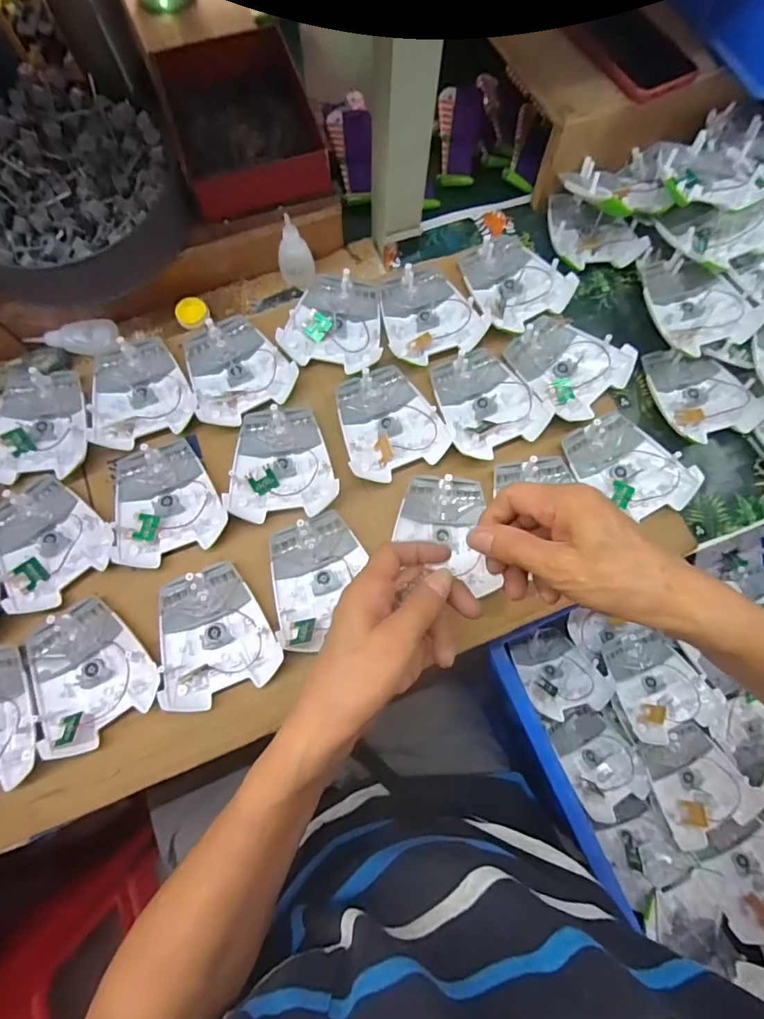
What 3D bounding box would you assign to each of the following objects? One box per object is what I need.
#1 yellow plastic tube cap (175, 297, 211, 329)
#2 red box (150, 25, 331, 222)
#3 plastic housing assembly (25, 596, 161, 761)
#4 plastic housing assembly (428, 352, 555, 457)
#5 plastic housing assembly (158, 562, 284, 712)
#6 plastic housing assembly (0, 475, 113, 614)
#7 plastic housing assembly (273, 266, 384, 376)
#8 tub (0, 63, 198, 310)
[{"bbox_3d":[-0.199,-0.207,0.491,0.033,0.011,0.030,1,75,-2],"label":"yellow plastic tube cap"},{"bbox_3d":[-0.136,-0.381,0.466,0.133,0.044,0.161,-16,76,-6],"label":"red box"},{"bbox_3d":[-0.248,0.136,0.393,0.097,0.016,0.107,-36,79,-11],"label":"plastic housing assembly"},{"bbox_3d":[0.100,-0.108,0.460,0.094,0.019,0.108,-23,77,-8],"label":"plastic housing assembly"},{"bbox_3d":[-0.146,0.107,0.403,0.096,0.017,0.106,-22,77,-8],"label":"plastic housing assembly"},{"bbox_3d":[-0.302,0.028,0.420,0.096,0.016,0.105,-42,81,-12],"label":"plastic housing assembly"},{"bbox_3d":[-0.046,-0.192,0.479,0.096,0.021,0.108,10,75,0],"label":"plastic housing assembly"},{"bbox_3d":[-0.288,-0.288,0.454,0.205,0.104,0.211,1,75,-2],"label":"tub"}]

